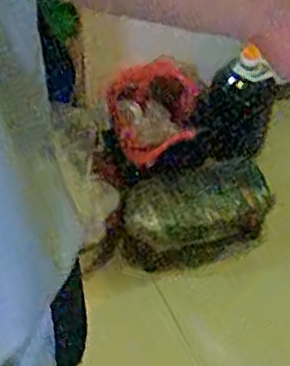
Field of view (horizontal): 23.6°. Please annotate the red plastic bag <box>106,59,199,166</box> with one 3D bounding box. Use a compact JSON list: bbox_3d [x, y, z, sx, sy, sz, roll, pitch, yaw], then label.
[{"bbox_3d":[0.017,-0.171,1.569,0.202,0.111,0.173,-27,55,-24],"label":"red plastic bag"}]

